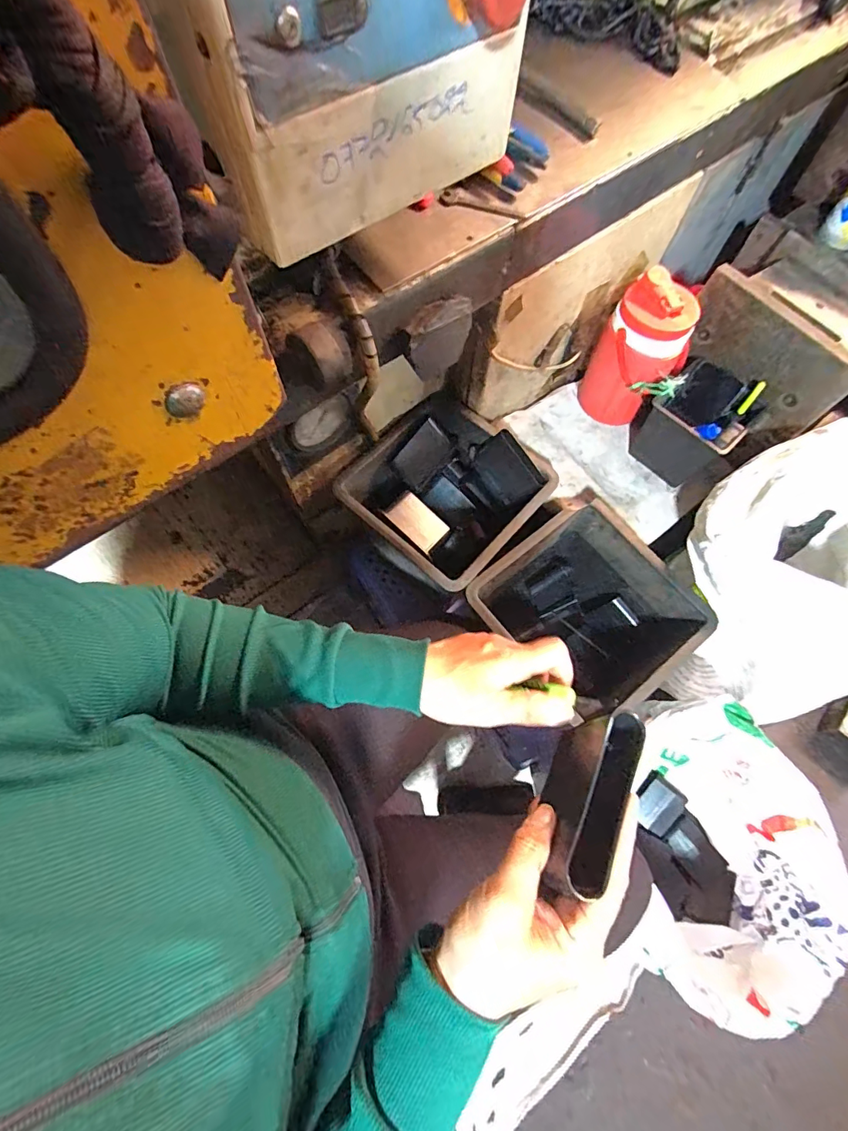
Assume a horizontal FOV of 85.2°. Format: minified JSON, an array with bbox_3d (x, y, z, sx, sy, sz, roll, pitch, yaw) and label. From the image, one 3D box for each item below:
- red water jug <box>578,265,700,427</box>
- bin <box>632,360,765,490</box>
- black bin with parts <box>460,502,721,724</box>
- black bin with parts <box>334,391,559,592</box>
[{"bbox_3d":[0.342,-0.324,0.736,0.135,0.202,0.110,41,73,14],"label":"red water jug"},{"bbox_3d":[0.424,-0.225,0.738,0.143,0.127,0.128,41,73,14],"label":"bin"},{"bbox_3d":[0.237,0.085,0.742,0.264,0.206,0.266,-39,74,-15],"label":"black bin with parts"},{"bbox_3d":[0.034,-0.111,0.768,0.264,0.131,0.263,40,75,13],"label":"black bin with parts"}]

